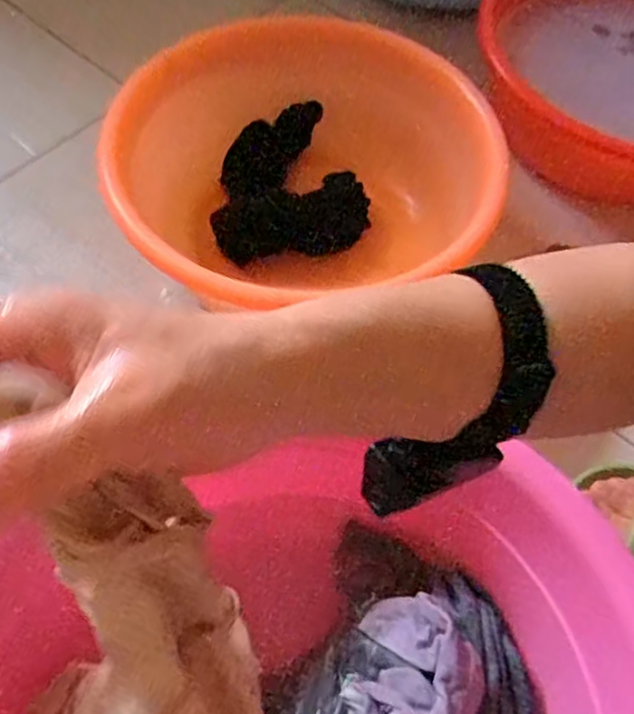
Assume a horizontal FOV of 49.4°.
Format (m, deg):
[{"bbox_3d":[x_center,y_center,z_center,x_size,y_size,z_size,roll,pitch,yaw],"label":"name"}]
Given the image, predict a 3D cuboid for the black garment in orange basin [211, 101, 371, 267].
[{"bbox_3d":[-0.034,-0.185,0.747,0.151,0.033,0.155,-18,86,-3],"label":"black garment in orange basin"}]

